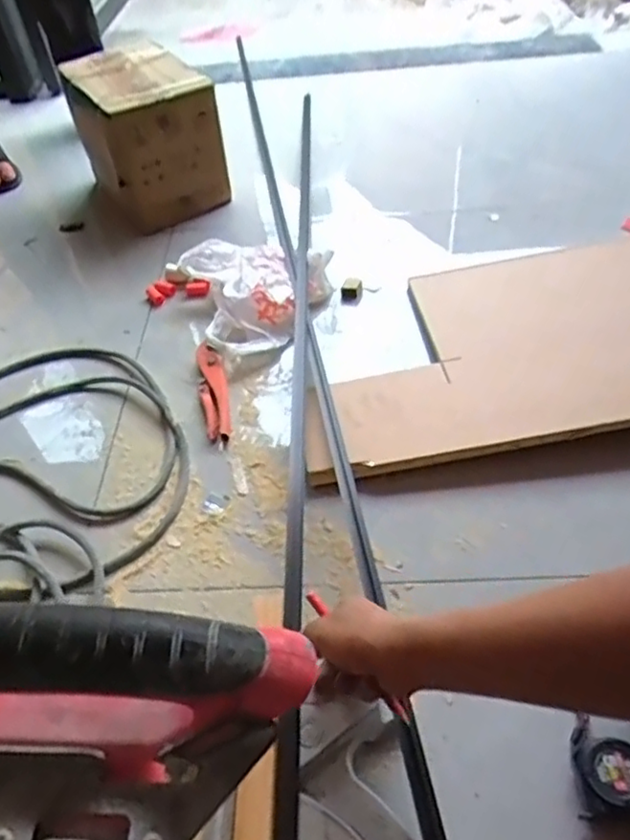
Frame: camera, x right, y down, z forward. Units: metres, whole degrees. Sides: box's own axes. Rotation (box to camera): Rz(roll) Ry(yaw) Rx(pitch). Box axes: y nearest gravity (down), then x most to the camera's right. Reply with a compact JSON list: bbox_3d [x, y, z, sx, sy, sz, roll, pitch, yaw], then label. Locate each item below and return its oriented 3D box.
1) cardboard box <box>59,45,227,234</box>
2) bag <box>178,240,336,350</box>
[{"bbox_3d":[-0.344,-0.576,1.325,0.242,0.269,0.262,-25,51,-18],"label":"cardboard box"},{"bbox_3d":[-0.116,-0.207,1.089,0.261,0.065,0.259,7,48,10],"label":"bag"}]

